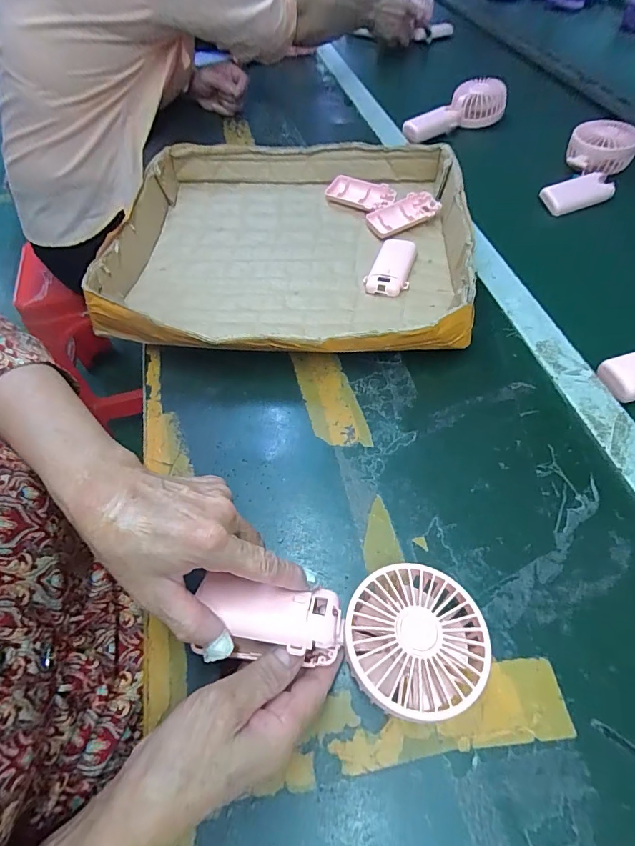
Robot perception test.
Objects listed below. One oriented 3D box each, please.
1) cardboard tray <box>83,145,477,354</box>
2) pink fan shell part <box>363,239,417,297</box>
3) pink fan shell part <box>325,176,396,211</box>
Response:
[{"bbox_3d":[-0.033,-0.226,0.516,0.399,0.062,0.384,5,56,6],"label":"cardboard tray"},{"bbox_3d":[0.088,-0.187,0.504,0.047,0.018,0.097,13,57,12],"label":"pink fan shell part"},{"bbox_3d":[0.060,-0.317,0.589,0.096,0.014,0.054,22,60,17],"label":"pink fan shell part"}]

